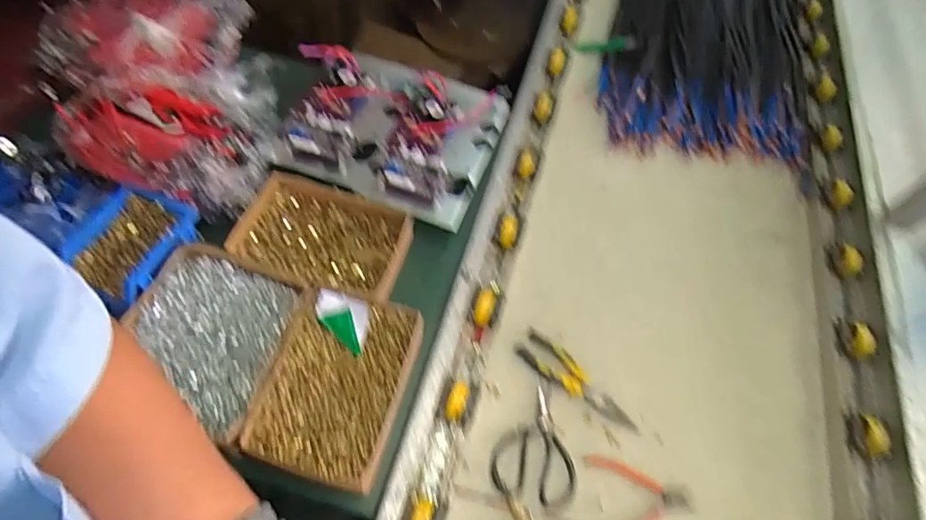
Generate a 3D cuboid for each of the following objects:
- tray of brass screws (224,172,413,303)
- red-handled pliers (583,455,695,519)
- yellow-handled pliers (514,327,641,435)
[{"bbox_3d":[-0.191,-0.025,0.720,0.221,0.046,0.149,18,60,3],"label":"tray of brass screws"},{"bbox_3d":[0.231,0.310,0.673,0.135,0.012,0.105,4,60,-6],"label":"red-handled pliers"},{"bbox_3d":[0.165,0.175,0.745,0.193,0.013,0.046,36,62,12],"label":"yellow-handled pliers"}]

